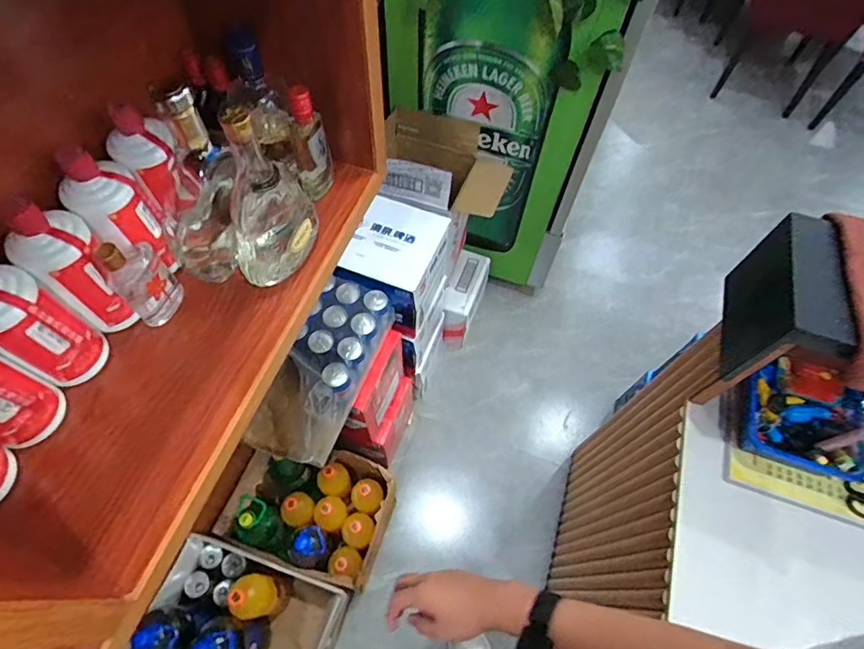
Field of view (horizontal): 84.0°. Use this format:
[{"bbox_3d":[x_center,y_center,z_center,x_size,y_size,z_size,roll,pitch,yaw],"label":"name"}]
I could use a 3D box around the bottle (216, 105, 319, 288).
[{"bbox_3d":[-0.197,-0.144,0.559,0.065,0.206,0.109,12,61,4],"label":"bottle"}]

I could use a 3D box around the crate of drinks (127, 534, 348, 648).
[{"bbox_3d":[-0.410,0.647,1.042,0.361,0.297,0.250,19,62,8],"label":"crate of drinks"}]

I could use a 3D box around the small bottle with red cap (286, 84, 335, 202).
[{"bbox_3d":[-0.166,-0.246,0.660,0.047,0.157,0.055,-10,62,-8],"label":"small bottle with red cap"}]

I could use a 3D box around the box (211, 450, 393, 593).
[{"bbox_3d":[-0.301,0.481,1.268,0.362,0.224,0.291,18,62,7],"label":"box"}]

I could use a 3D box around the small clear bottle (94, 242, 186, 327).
[{"bbox_3d":[-0.344,-0.057,0.569,0.040,0.131,0.063,37,66,17],"label":"small clear bottle"}]

